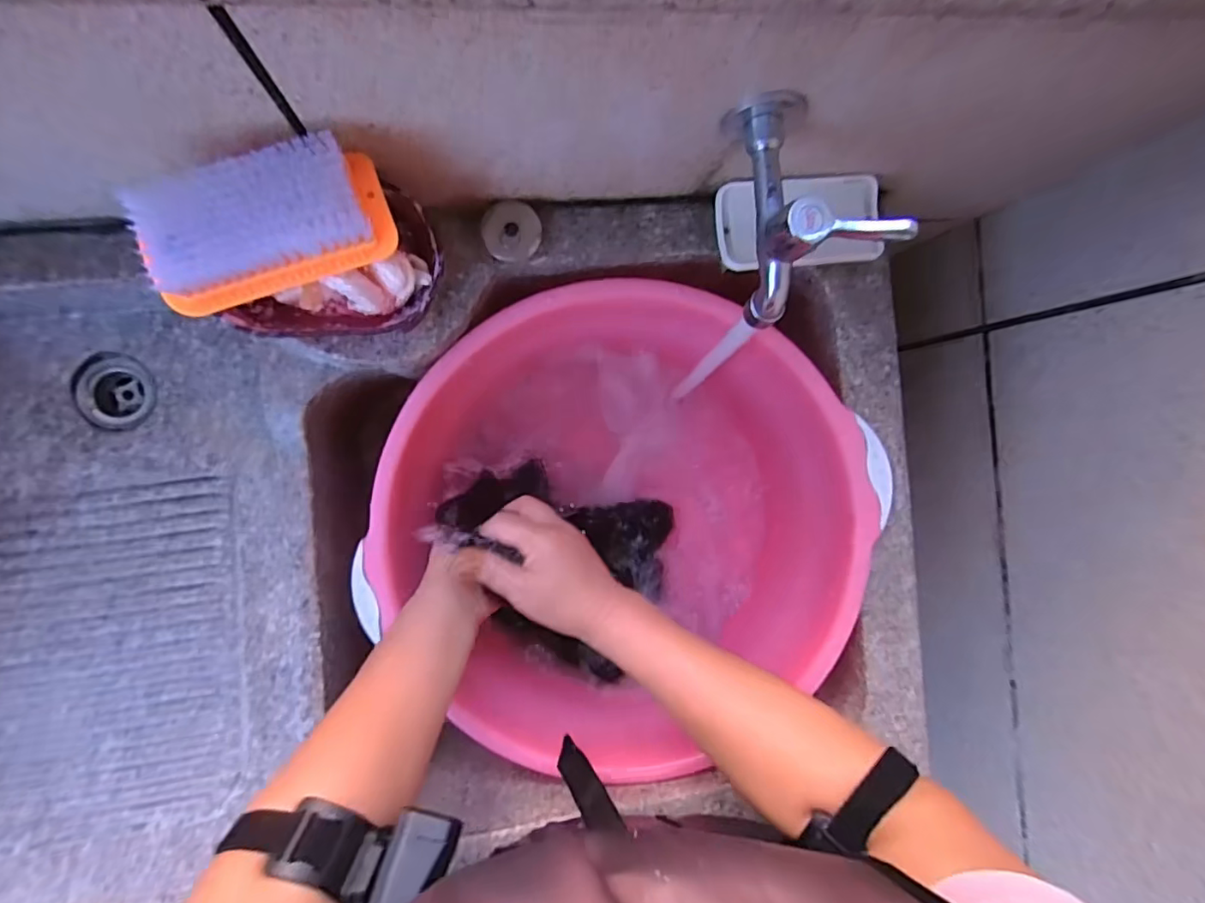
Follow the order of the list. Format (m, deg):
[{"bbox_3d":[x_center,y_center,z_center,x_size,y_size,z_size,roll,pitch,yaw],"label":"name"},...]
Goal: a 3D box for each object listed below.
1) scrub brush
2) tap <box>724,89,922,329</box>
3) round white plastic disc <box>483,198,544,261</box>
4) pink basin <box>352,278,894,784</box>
[{"bbox_3d":[-0.189,-0.128,0.315,0.129,0.042,0.057,-19,94,-8],"label":"scrub brush"},{"bbox_3d":[0.123,-0.152,0.334,0.063,0.075,0.127,-11,93,-8],"label":"tap"},{"bbox_3d":[-0.071,-0.172,0.435,0.044,0.014,0.044,-5,115,-12],"label":"round white plastic disc"},{"bbox_3d":[0.001,0.085,0.536,0.409,0.179,0.395,0,91,-9],"label":"pink basin"}]

